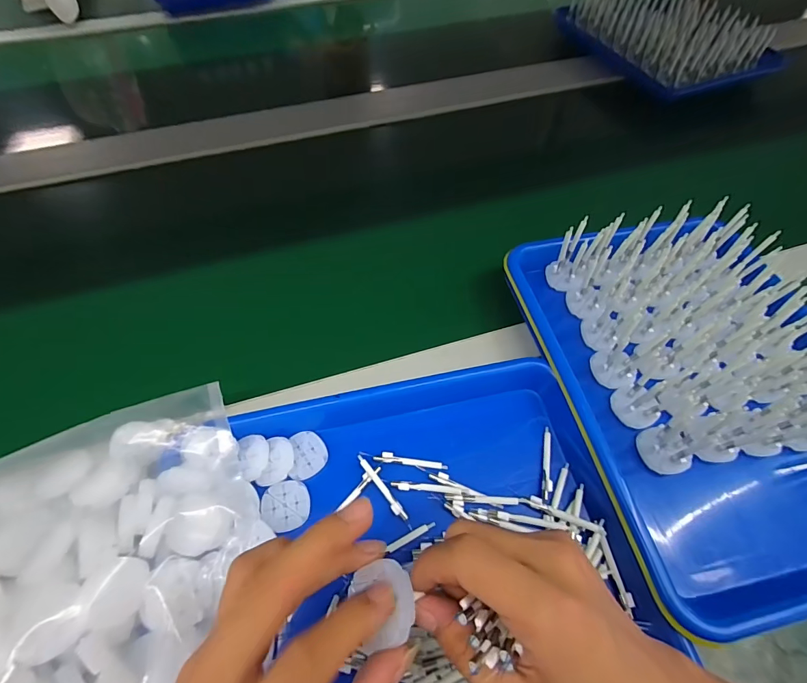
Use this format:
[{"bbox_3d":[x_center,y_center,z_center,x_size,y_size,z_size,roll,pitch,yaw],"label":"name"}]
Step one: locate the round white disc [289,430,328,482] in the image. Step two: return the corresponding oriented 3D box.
[{"bbox_3d":[-0.078,0.091,0.323,0.029,0.006,0.036,-14,59,-8],"label":"round white disc"}]

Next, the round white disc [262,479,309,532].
[{"bbox_3d":[-0.089,0.125,0.303,0.034,0.007,0.034,0,58,1],"label":"round white disc"}]

